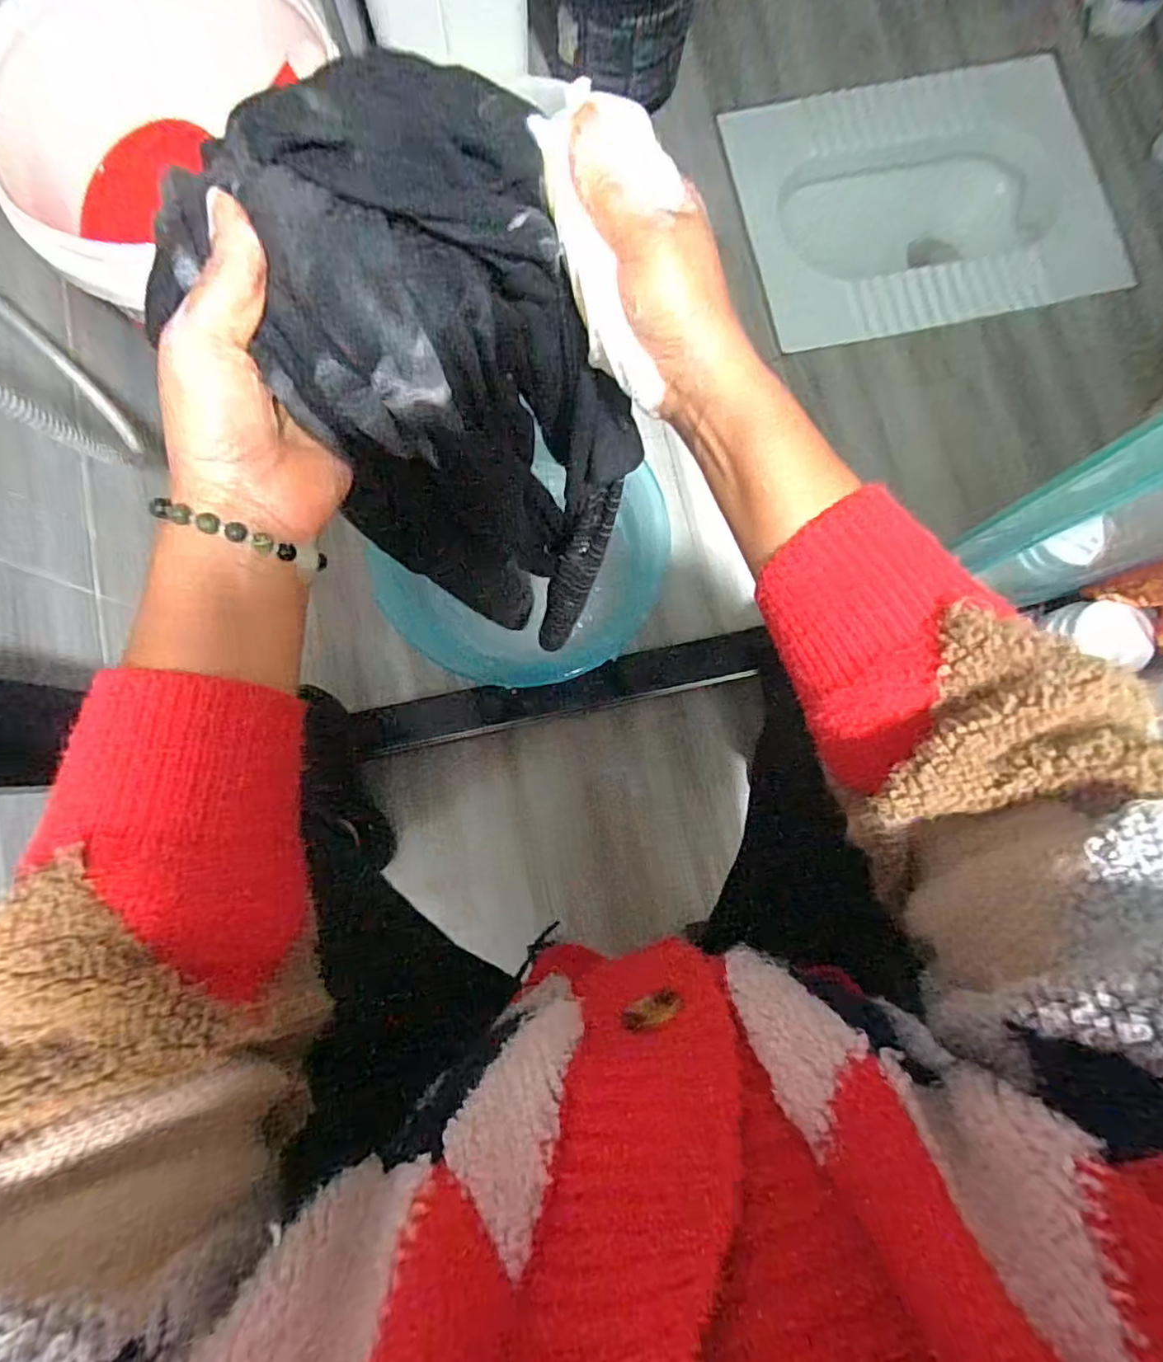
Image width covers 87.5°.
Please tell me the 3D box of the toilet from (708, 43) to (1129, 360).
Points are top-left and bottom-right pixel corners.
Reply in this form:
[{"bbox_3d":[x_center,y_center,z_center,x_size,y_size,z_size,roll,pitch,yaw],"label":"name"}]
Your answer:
[{"bbox_3d":[0.528,-0.728,0.982,0.553,0.133,0.424,-10,82,-1],"label":"toilet"}]

